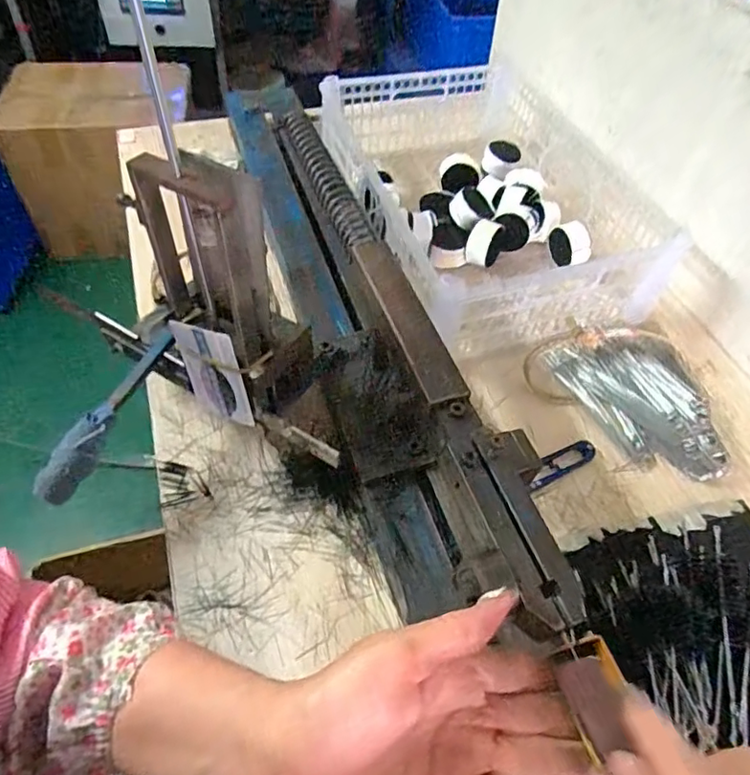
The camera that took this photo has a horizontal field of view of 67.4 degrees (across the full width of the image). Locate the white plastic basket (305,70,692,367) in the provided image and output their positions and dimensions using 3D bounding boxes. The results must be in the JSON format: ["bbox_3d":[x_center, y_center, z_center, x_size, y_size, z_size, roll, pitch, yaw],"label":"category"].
[{"bbox_3d":[0.129,-0.229,0.672,0.289,0.109,0.387,-13,54,-14],"label":"white plastic basket"}]

